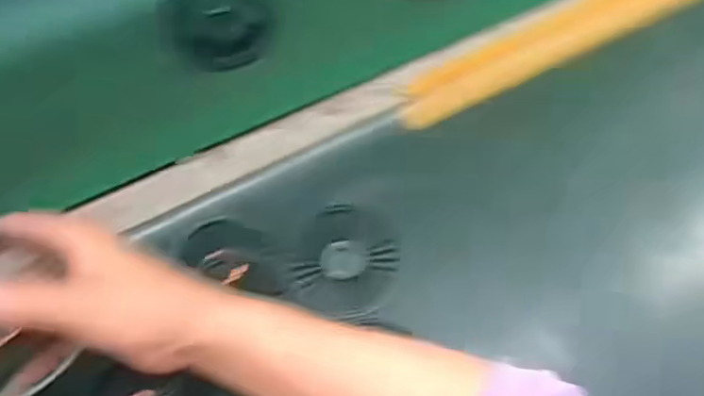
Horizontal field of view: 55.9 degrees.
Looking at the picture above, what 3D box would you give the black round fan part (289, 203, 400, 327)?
[{"bbox_3d":[-0.003,0.049,0.512,0.080,0.012,0.086,6,70,-16],"label":"black round fan part"}]

